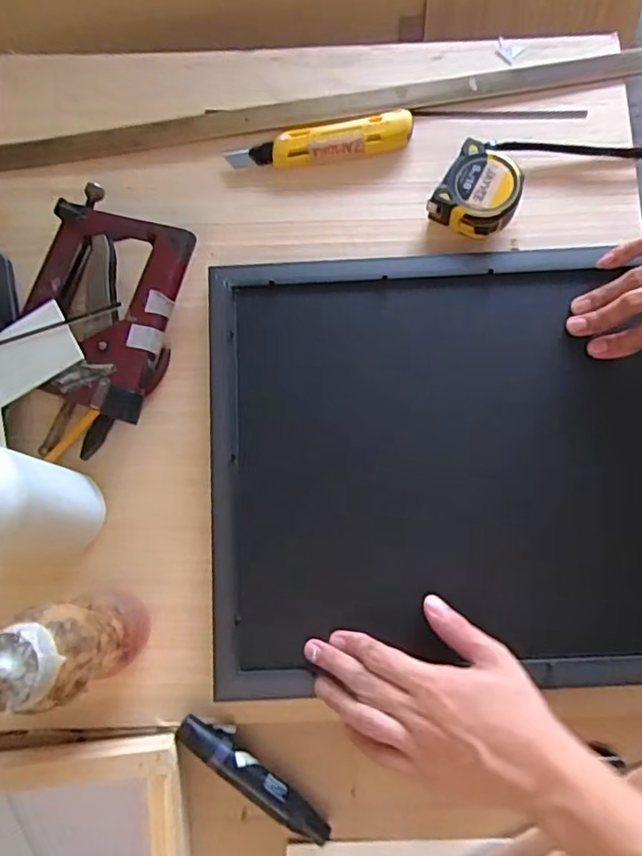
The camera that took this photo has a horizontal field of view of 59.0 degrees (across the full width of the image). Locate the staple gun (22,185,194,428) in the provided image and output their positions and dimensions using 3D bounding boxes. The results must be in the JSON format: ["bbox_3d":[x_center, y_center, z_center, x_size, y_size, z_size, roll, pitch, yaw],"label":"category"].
[{"bbox_3d":[-0.181,-0.098,0.475,0.141,0.042,0.185,24,81,6],"label":"staple gun"}]

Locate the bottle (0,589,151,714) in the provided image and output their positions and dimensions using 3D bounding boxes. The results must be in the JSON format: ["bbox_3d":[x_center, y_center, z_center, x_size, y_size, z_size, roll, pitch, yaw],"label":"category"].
[{"bbox_3d":[-0.154,0.137,0.365,0.046,0.169,0.053,-14,82,-1],"label":"bottle"}]

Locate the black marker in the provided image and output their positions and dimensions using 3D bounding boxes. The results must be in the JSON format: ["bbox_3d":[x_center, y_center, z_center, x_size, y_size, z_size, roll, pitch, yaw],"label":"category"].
[{"bbox_3d":[-0.049,0.258,0.417,0.130,0.020,0.023,37,83,7],"label":"black marker"}]

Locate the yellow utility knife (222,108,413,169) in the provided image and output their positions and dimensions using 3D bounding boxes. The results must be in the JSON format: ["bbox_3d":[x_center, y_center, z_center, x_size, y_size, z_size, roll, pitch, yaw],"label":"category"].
[{"bbox_3d":[0.000,-0.258,0.512,0.167,0.015,0.038,-10,79,0],"label":"yellow utility knife"}]

